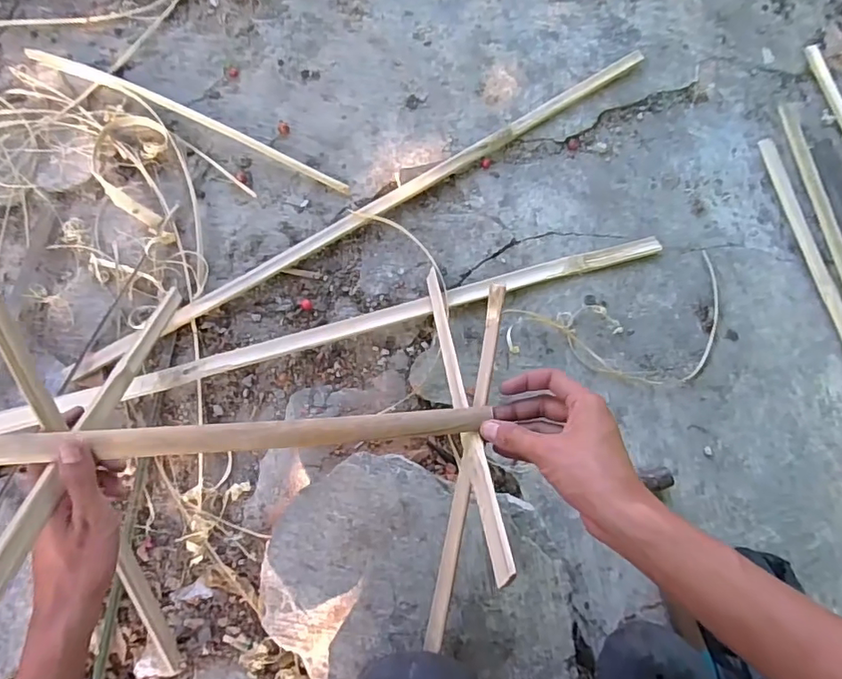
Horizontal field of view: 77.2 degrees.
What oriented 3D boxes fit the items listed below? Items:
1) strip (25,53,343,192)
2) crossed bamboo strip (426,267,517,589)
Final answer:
[{"bbox_3d":[-0.324,-0.316,0.743,0.489,0.018,0.031,23,75,5],"label":"strip"},{"bbox_3d":[0.036,0.043,0.524,0.014,0.025,0.397,-6,38,-3],"label":"crossed bamboo strip"}]

